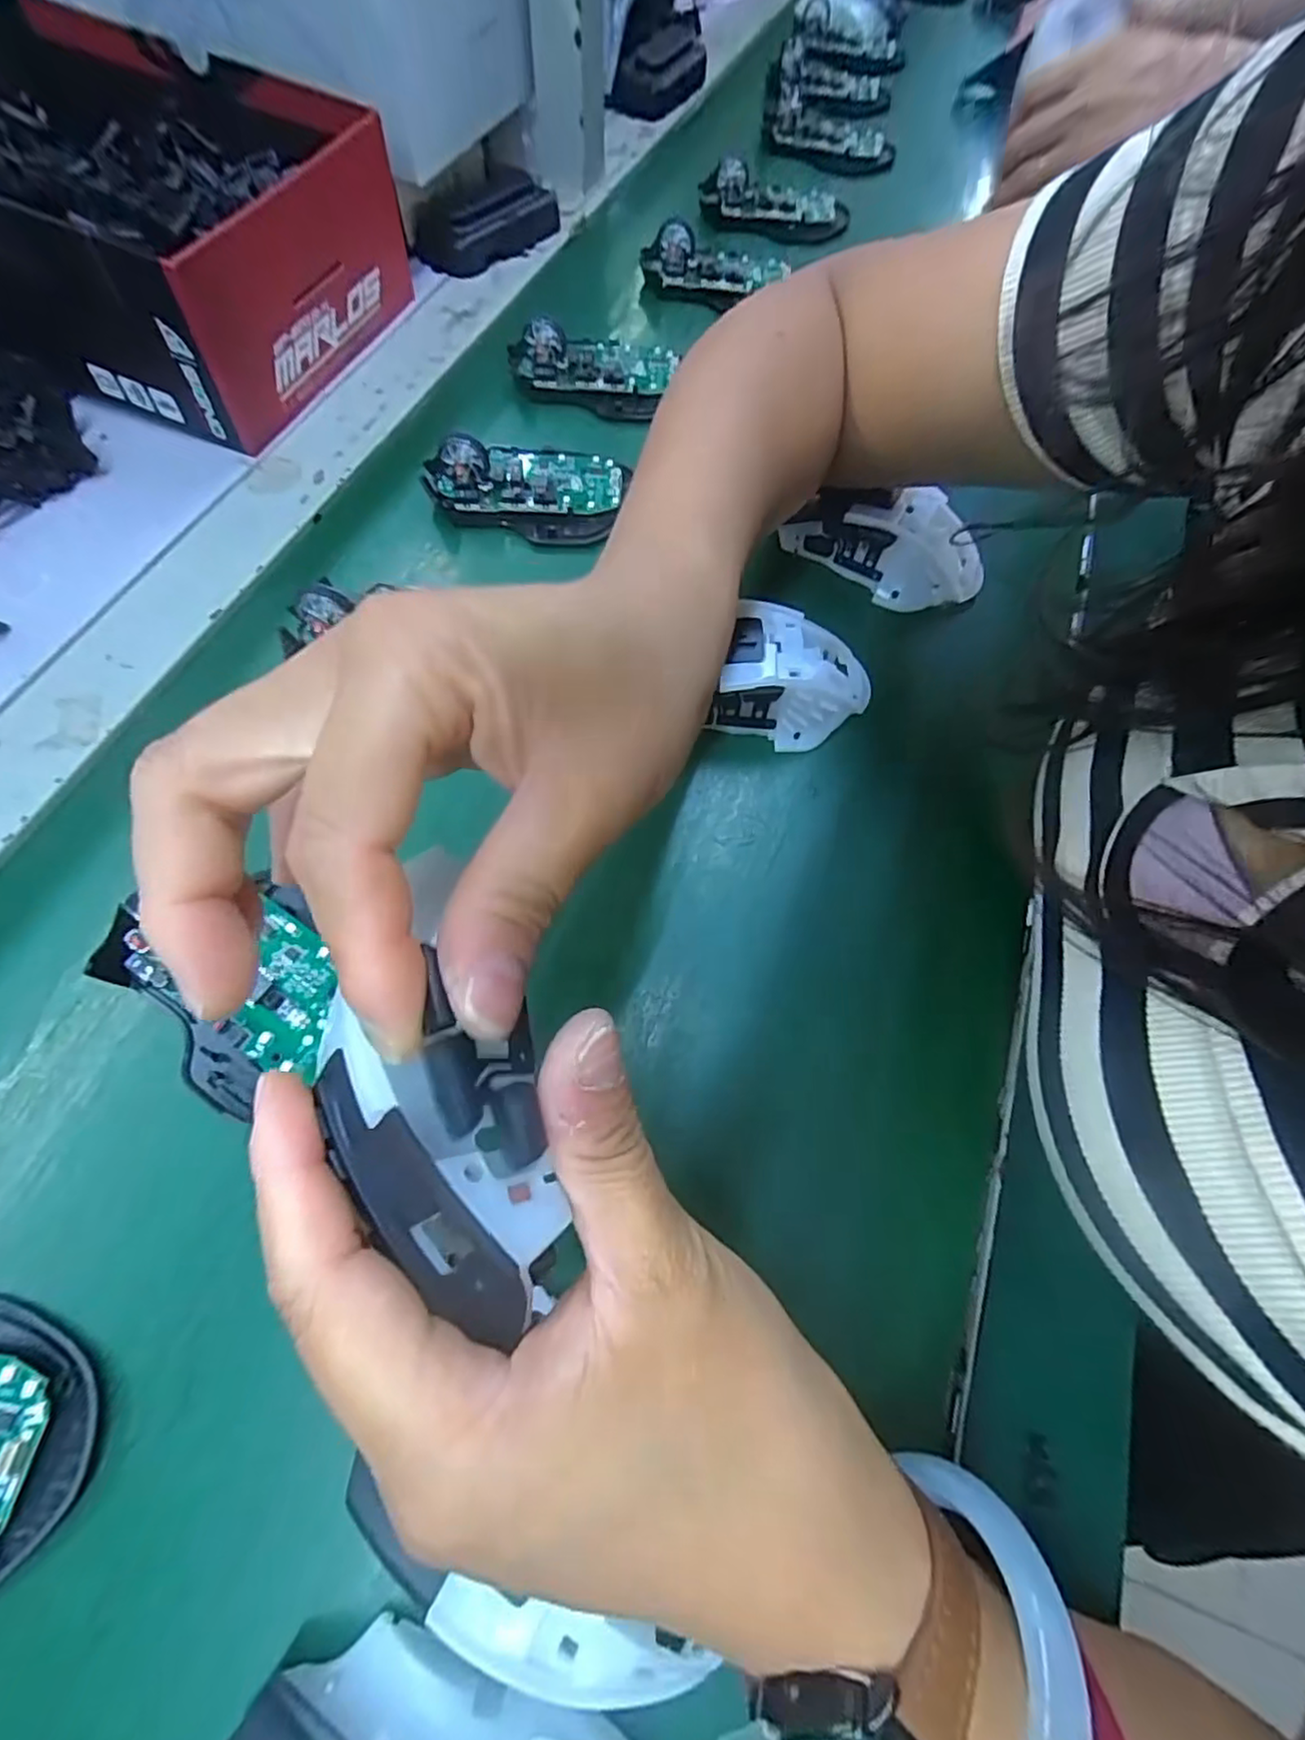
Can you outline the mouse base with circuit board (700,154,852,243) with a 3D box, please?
[{"bbox_3d":[0.094,-0.517,0.499,0.113,0.021,0.053,12,65,2],"label":"mouse base with circuit board"}]

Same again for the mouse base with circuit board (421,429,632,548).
[{"bbox_3d":[-0.070,-0.220,0.358,0.104,0.030,0.066,13,65,3],"label":"mouse base with circuit board"}]

